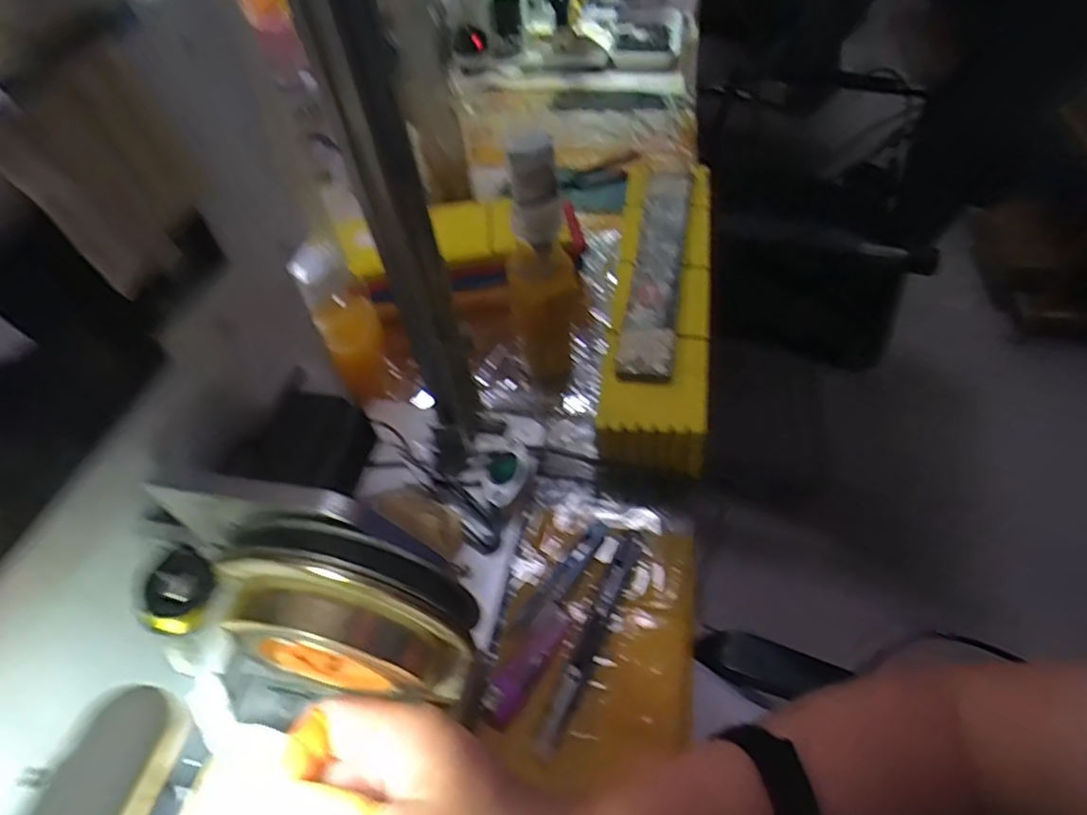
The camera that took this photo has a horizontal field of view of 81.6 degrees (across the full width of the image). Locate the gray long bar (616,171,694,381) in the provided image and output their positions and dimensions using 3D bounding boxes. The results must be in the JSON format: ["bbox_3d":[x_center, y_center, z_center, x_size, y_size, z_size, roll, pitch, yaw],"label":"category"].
[{"bbox_3d":[0.105,-0.135,0.564,0.042,0.020,0.290,8,52,10],"label":"gray long bar"}]

